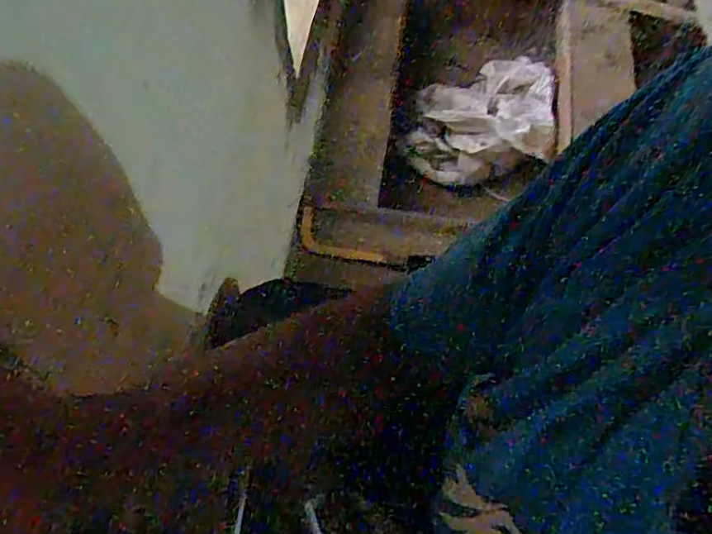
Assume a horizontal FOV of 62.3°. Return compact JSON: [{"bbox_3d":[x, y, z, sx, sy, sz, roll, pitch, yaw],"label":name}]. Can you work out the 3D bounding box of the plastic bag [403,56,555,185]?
[{"bbox_3d":[0.268,-0.342,1.293,0.295,0.096,0.306,1,63,3],"label":"plastic bag"}]

